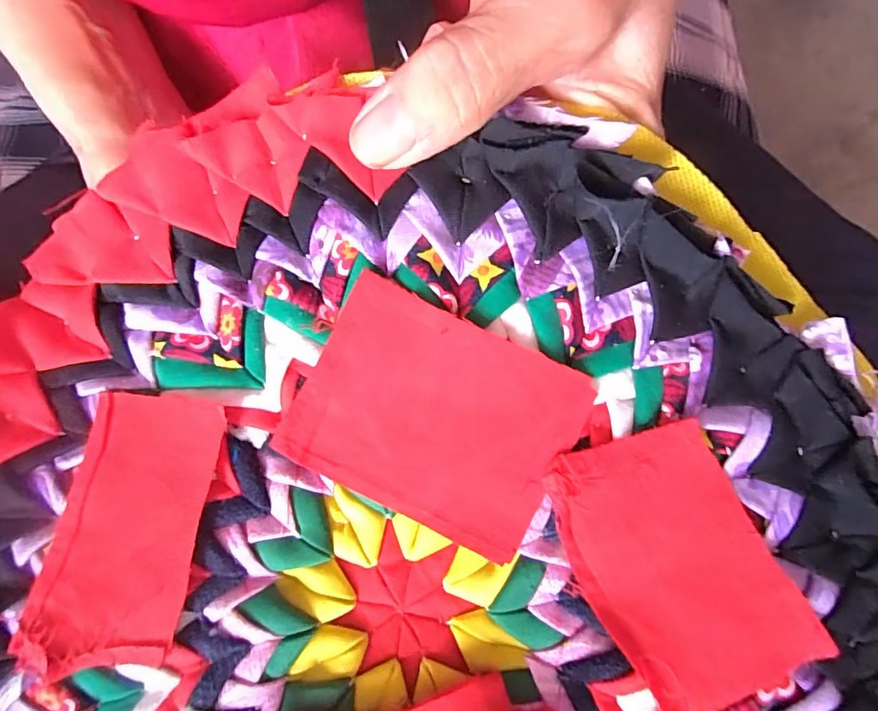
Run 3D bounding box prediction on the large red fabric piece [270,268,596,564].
[{"bbox_3d":[-0.002,0.017,0.131,0.070,0.004,0.054,28,90,1],"label":"large red fabric piece"}]

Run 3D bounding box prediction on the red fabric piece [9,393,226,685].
[{"bbox_3d":[-0.084,0.046,0.129,0.039,0.005,0.069,8,74,3],"label":"red fabric piece"}]

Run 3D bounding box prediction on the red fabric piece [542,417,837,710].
[{"bbox_3d":[0.061,0.053,0.125,0.047,0.004,0.068,-26,81,-3],"label":"red fabric piece"}]

